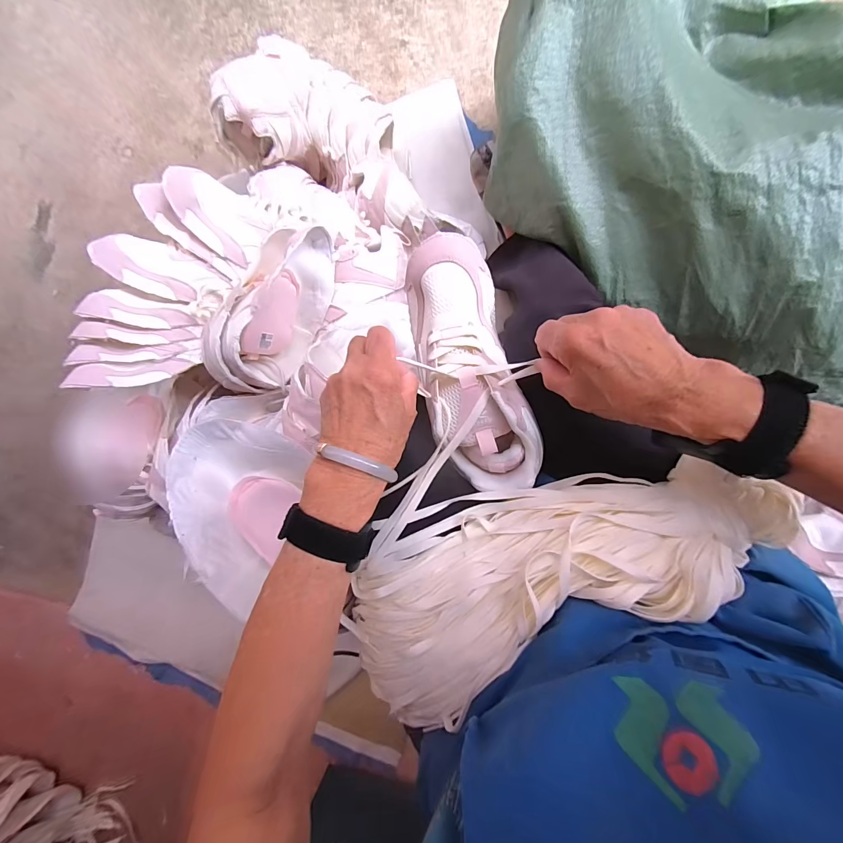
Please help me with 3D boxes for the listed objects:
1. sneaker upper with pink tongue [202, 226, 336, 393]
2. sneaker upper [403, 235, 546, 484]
[{"bbox_3d":[-0.206,-0.155,0.524,0.086,0.141,0.244,29,94,8],"label":"sneaker upper with pink tongue"},{"bbox_3d":[0.044,-0.051,0.355,0.091,0.056,0.240,-17,93,6],"label":"sneaker upper"}]

